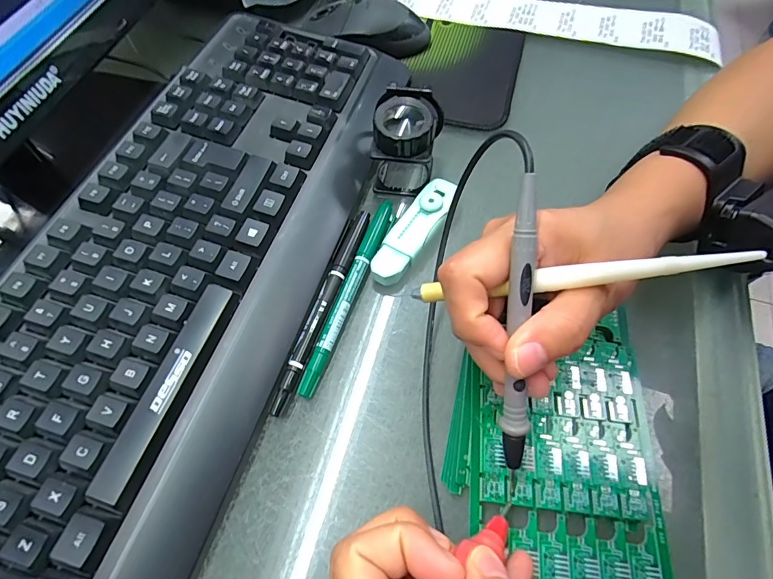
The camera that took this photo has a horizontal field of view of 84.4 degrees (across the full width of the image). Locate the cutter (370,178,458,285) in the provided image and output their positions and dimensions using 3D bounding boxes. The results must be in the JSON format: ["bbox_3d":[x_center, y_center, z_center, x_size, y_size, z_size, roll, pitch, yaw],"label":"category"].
[{"bbox_3d":[0.019,-0.040,0.280,0.024,0.014,0.086,30,66,17],"label":"cutter"}]

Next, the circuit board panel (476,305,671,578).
[{"bbox_3d":[0.088,0.078,0.212,0.081,0.004,0.143,6,61,4],"label":"circuit board panel"}]

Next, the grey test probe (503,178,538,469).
[{"bbox_3d":[0.057,0.018,0.183,0.011,0.010,0.129,0,101,1],"label":"grey test probe"}]

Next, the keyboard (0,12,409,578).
[{"bbox_3d":[-0.115,-0.026,0.264,0.159,0.042,0.437,14,62,9],"label":"keyboard"}]

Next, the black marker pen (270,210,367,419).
[{"bbox_3d":[-0.037,0.009,0.261,0.012,0.009,0.139,14,62,9],"label":"black marker pen"}]

